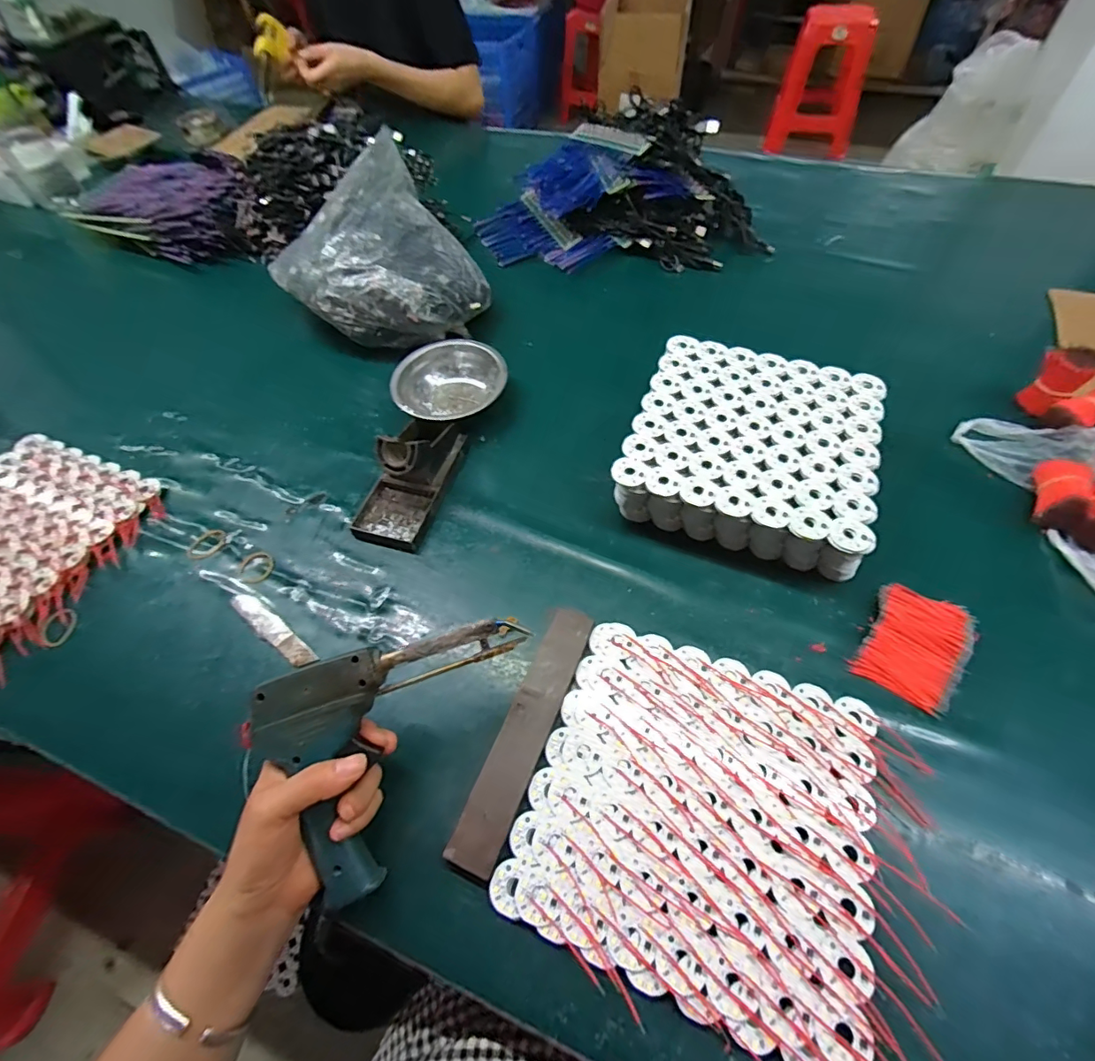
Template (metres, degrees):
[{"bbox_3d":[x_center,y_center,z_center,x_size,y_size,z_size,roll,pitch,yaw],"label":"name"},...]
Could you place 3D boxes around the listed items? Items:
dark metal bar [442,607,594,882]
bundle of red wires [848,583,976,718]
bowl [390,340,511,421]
[{"bbox_3d":[-0.015,0.150,0.393,0.035,0.017,0.198,18,57,15],"label":"dark metal bar"},{"bbox_3d":[0.304,0.092,0.420,0.071,0.023,0.096,30,60,21],"label":"bundle of red wires"},{"bbox_3d":[-0.112,-0.170,0.601,0.127,0.053,0.121,-1,54,1],"label":"bowl"}]

